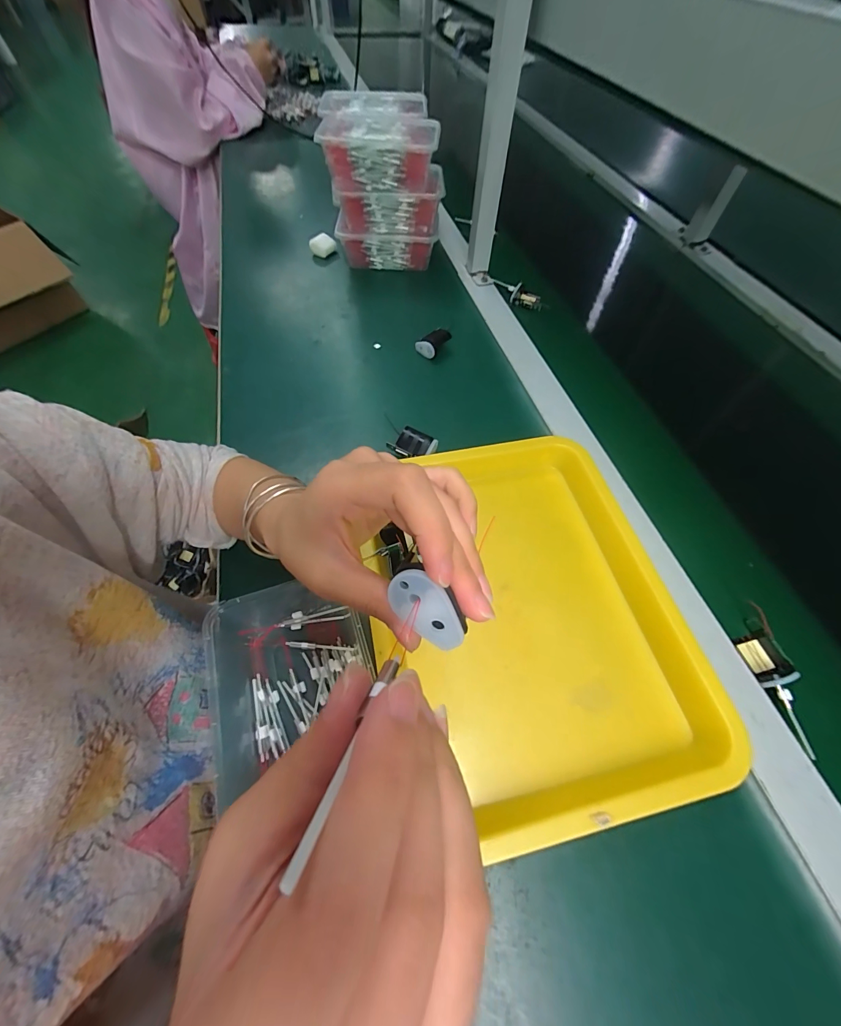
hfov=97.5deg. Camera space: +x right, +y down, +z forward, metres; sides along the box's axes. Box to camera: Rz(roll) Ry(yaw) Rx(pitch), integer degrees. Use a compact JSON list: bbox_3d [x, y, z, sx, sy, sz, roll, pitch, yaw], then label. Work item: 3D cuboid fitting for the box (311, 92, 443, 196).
[{"bbox_3d":[-0.063,-0.559,0.556,0.164,0.063,0.224,-5,60,-3],"label":"box"}]

